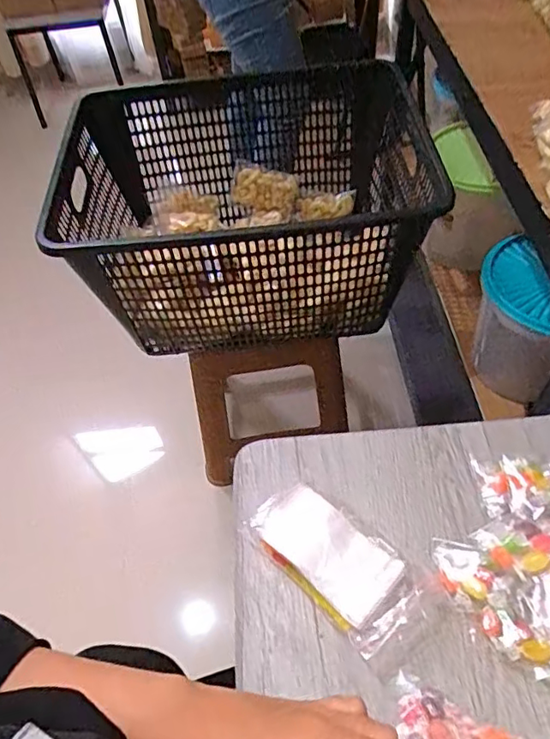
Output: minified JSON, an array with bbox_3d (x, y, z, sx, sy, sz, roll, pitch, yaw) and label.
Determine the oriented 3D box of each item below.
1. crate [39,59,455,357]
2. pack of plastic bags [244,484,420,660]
[{"bbox_3d":[-0.045,-0.282,0.950,0.587,0.276,0.459,-7,53,1],"label":"crate"},{"bbox_3d":[0.049,0.158,0.463,0.074,0.025,0.145,-37,60,-20],"label":"pack of plastic bags"}]

